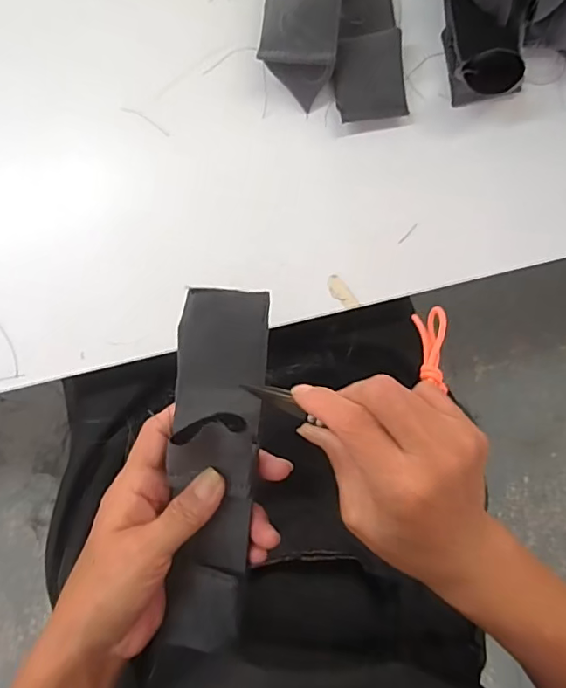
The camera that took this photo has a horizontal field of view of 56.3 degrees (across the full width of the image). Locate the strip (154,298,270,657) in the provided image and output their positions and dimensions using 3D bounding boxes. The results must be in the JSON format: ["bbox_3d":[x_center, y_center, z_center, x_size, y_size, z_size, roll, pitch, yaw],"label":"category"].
[{"bbox_3d":[-0.035,0.067,0.267,0.043,0.035,0.186,4,95,-4],"label":"strip"}]

